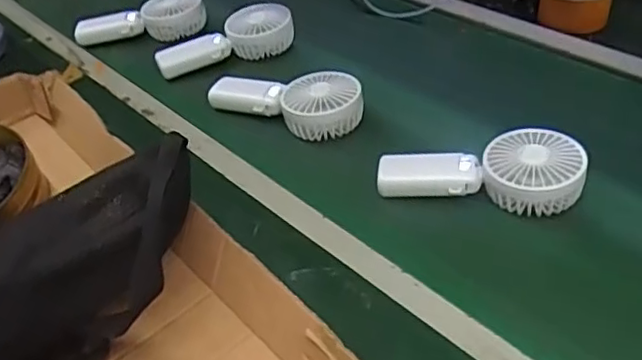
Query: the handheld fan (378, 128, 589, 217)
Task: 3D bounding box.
[{"bbox_3d":[0.150,-0.013,0.596,0.180,0.047,0.075,8,42,17],"label":"handheld fan"}]

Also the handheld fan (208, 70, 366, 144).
[{"bbox_3d":[-0.040,-0.095,0.722,0.178,0.053,0.067,18,45,27],"label":"handheld fan"}]

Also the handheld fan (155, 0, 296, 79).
[{"bbox_3d":[-0.129,-0.189,0.846,0.184,0.054,0.067,-22,42,-18],"label":"handheld fan"}]

